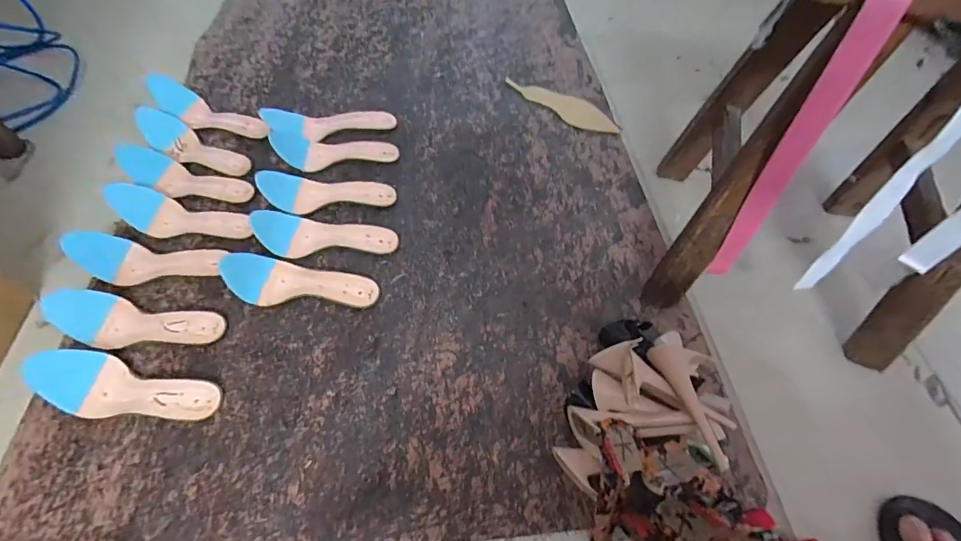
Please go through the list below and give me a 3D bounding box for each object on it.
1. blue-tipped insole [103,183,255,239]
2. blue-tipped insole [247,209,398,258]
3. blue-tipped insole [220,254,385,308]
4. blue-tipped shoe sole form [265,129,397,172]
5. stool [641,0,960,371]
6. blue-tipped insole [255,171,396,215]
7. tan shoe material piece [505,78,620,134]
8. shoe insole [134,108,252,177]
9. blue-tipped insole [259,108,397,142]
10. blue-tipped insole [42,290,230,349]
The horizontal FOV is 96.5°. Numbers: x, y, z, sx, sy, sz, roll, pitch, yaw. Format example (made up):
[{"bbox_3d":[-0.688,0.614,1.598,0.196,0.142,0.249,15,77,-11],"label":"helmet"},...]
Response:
[{"bbox_3d":[-0.490,-0.092,0.698,0.230,0.048,0.078,9,57,6],"label":"blue-tipped insole"},{"bbox_3d":[-0.242,-0.064,0.682,0.212,0.053,0.070,-5,57,-4],"label":"blue-tipped insole"},{"bbox_3d":[-0.258,0.008,0.627,0.207,0.067,0.072,1,57,0],"label":"blue-tipped insole"},{"bbox_3d":[-0.263,-0.228,0.784,0.215,0.052,0.074,-9,57,-6],"label":"blue-tipped shoe sole form"},{"bbox_3d":[0.436,-0.146,0.516,0.303,0.424,0.293,15,58,10],"label":"stool"},{"bbox_3d":[-0.258,-0.143,0.733,0.212,0.063,0.066,-9,57,-6],"label":"blue-tipped insole"},{"bbox_3d":[0.171,-0.351,0.903,0.069,0.007,0.270,-42,62,-17],"label":"tan shoe material piece"},{"bbox_3d":[-0.537,-0.235,0.791,0.239,0.046,0.076,25,60,16],"label":"shoe insole"},{"bbox_3d":[-0.294,-0.295,0.842,0.244,0.043,0.077,-11,56,-23],"label":"blue-tipped insole"},{"bbox_3d":[-0.481,0.072,0.597,0.235,0.048,0.078,7,57,4],"label":"blue-tipped insole"}]

